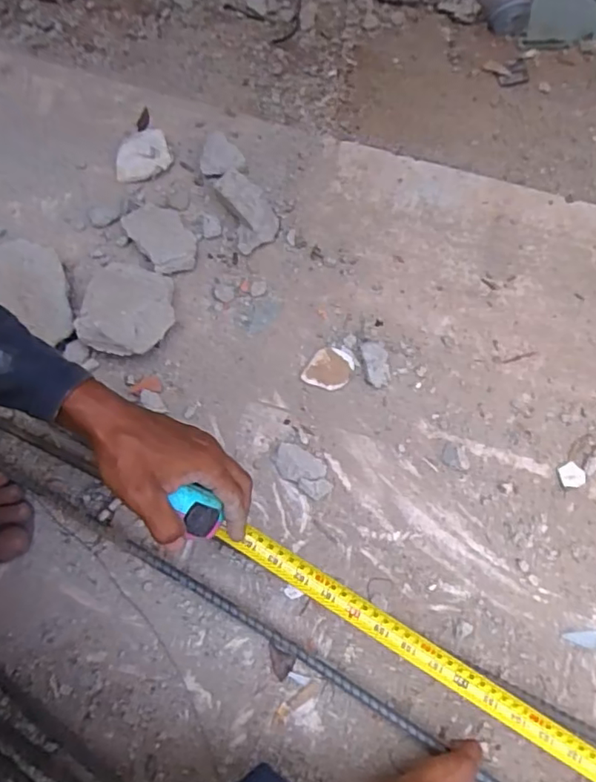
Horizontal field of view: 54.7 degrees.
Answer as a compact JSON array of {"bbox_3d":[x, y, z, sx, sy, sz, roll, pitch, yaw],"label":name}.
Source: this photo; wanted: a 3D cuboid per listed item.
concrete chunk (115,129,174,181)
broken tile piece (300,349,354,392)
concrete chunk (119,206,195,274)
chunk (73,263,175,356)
[{"bbox_3d":[-0.209,-0.314,0.765,0.074,0.023,0.062,-21,73,-8],"label":"concrete chunk"},{"bbox_3d":[0.036,-0.026,0.679,0.054,0.011,0.049,17,72,5],"label":"broken tile piece"},{"bbox_3d":[-0.168,-0.190,0.721,0.065,0.041,0.097,-34,75,-11],"label":"concrete chunk"},{"bbox_3d":[-0.200,-0.097,0.678,0.103,0.062,0.121,1,71,0],"label":"chunk"}]

